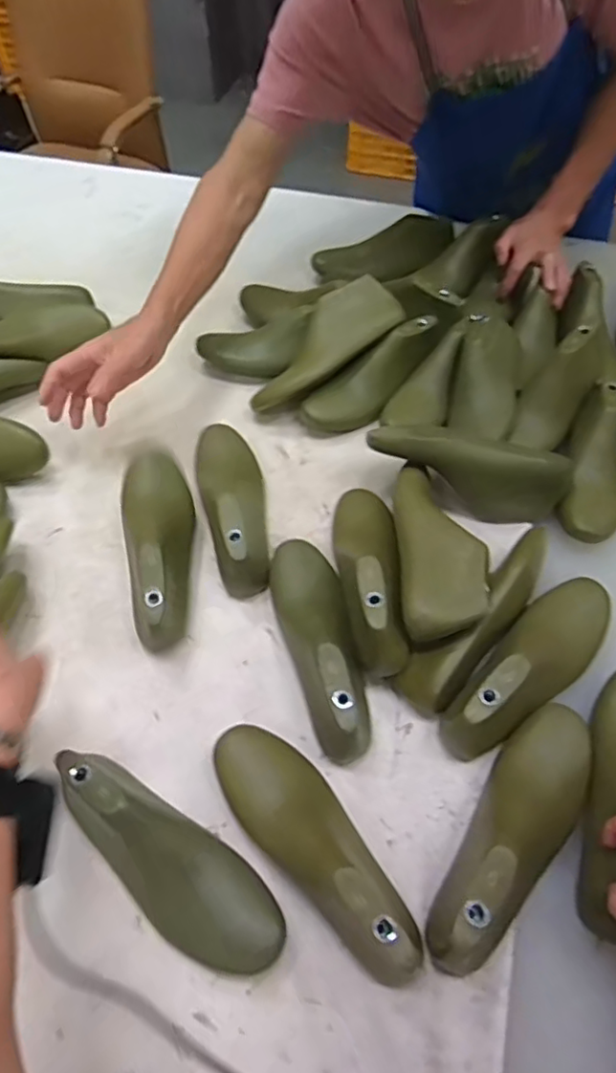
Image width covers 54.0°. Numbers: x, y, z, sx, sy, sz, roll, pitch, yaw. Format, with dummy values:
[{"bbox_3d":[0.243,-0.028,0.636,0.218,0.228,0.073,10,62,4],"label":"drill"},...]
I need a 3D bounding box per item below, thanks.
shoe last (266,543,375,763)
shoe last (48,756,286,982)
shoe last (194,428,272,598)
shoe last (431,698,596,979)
[{"bbox_3d":[0.012,0.090,0.585,0.067,0.077,0.224,-9,56,-8],"label":"shoe last"},{"bbox_3d":[-0.118,0.259,0.487,0.228,0.072,0.077,39,62,8],"label":"shoe last"},{"bbox_3d":[-0.090,-0.053,0.692,0.075,0.087,0.226,-6,56,-6],"label":"shoe last"},{"bbox_3d":[0.172,0.235,0.492,0.068,0.074,0.223,30,61,18],"label":"shoe last"}]

